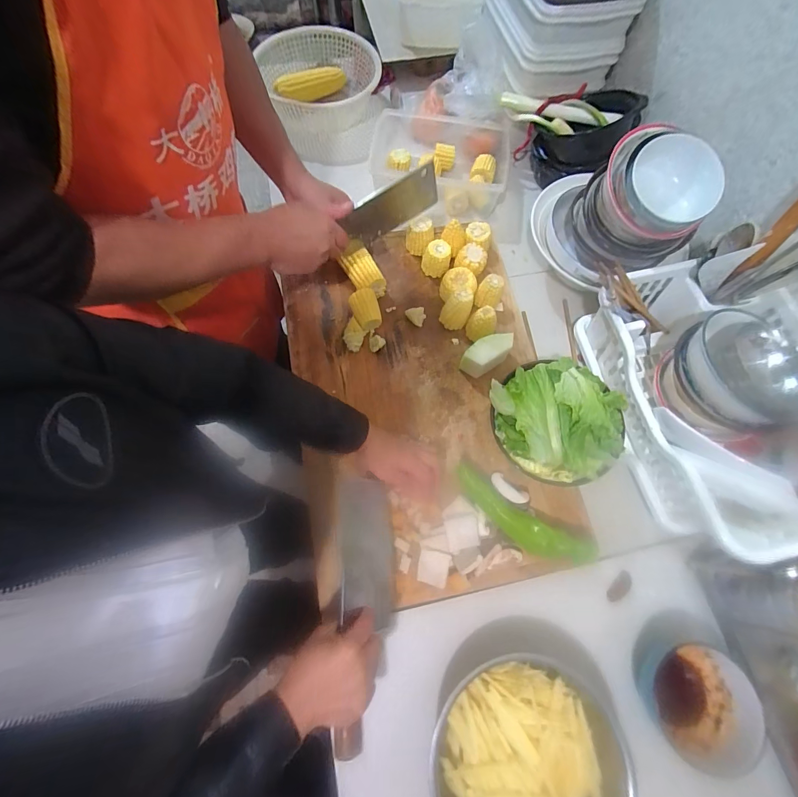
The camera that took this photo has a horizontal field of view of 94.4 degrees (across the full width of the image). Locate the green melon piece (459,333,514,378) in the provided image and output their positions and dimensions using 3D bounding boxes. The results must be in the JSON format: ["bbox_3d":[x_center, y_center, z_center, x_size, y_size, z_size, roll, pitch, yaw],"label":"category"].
[{"bbox_3d":[0.154,-0.077,0.658,0.103,0.062,0.046,-30,73,-11],"label":"green melon piece"}]

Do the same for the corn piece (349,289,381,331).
[{"bbox_3d":[-0.063,-0.164,0.690,0.048,0.046,0.068,-19,71,-8],"label":"corn piece"}]

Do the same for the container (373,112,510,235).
[{"bbox_3d":[0.085,-0.529,0.851,0.315,0.103,0.215,9,70,2],"label":"container"}]

